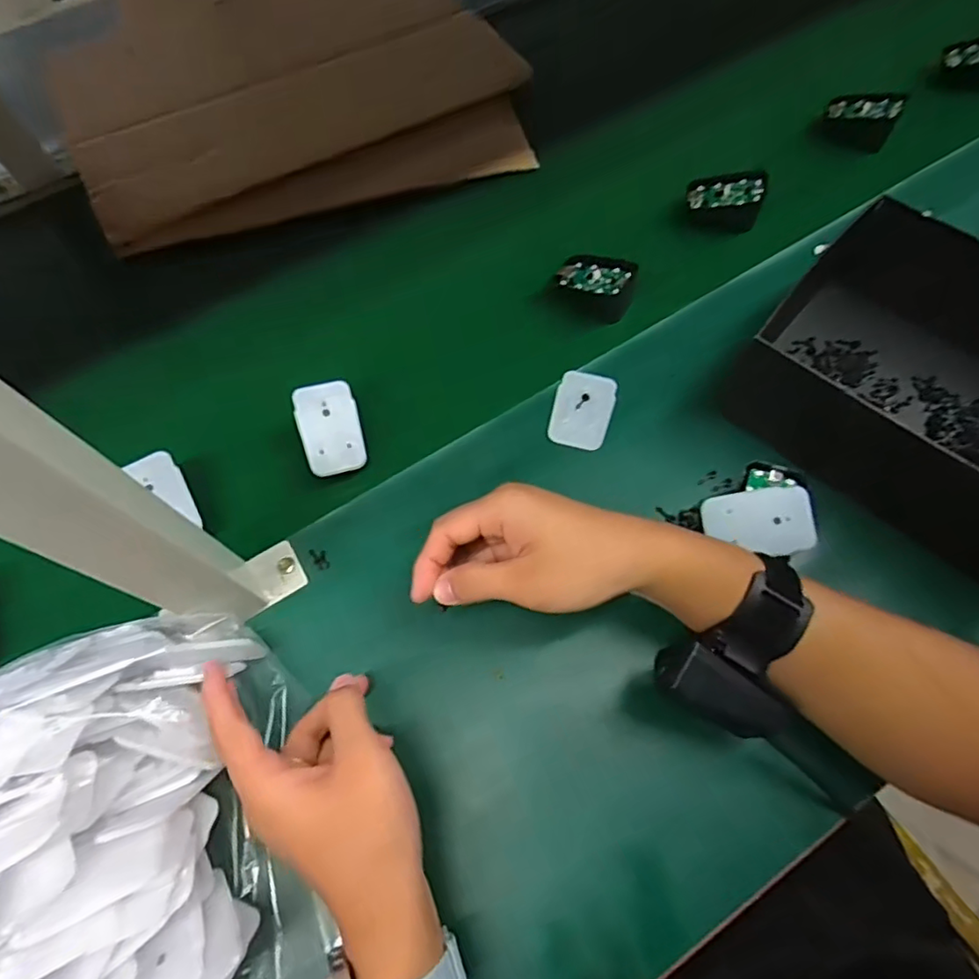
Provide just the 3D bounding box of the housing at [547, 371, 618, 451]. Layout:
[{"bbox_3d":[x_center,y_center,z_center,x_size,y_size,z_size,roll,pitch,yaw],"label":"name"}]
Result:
[{"bbox_3d":[0.074,-0.063,0.460,0.046,0.005,0.067,15,66,8],"label":"housing"}]

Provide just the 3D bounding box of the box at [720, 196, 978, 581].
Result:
[{"bbox_3d":[0.328,-0.072,0.416,0.256,0.085,0.200,40,72,18],"label":"box"}]

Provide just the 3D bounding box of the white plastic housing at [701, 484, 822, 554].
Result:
[{"bbox_3d":[0.179,0.022,0.389,0.067,0.005,0.044,-10,90,13],"label":"white plastic housing"}]

